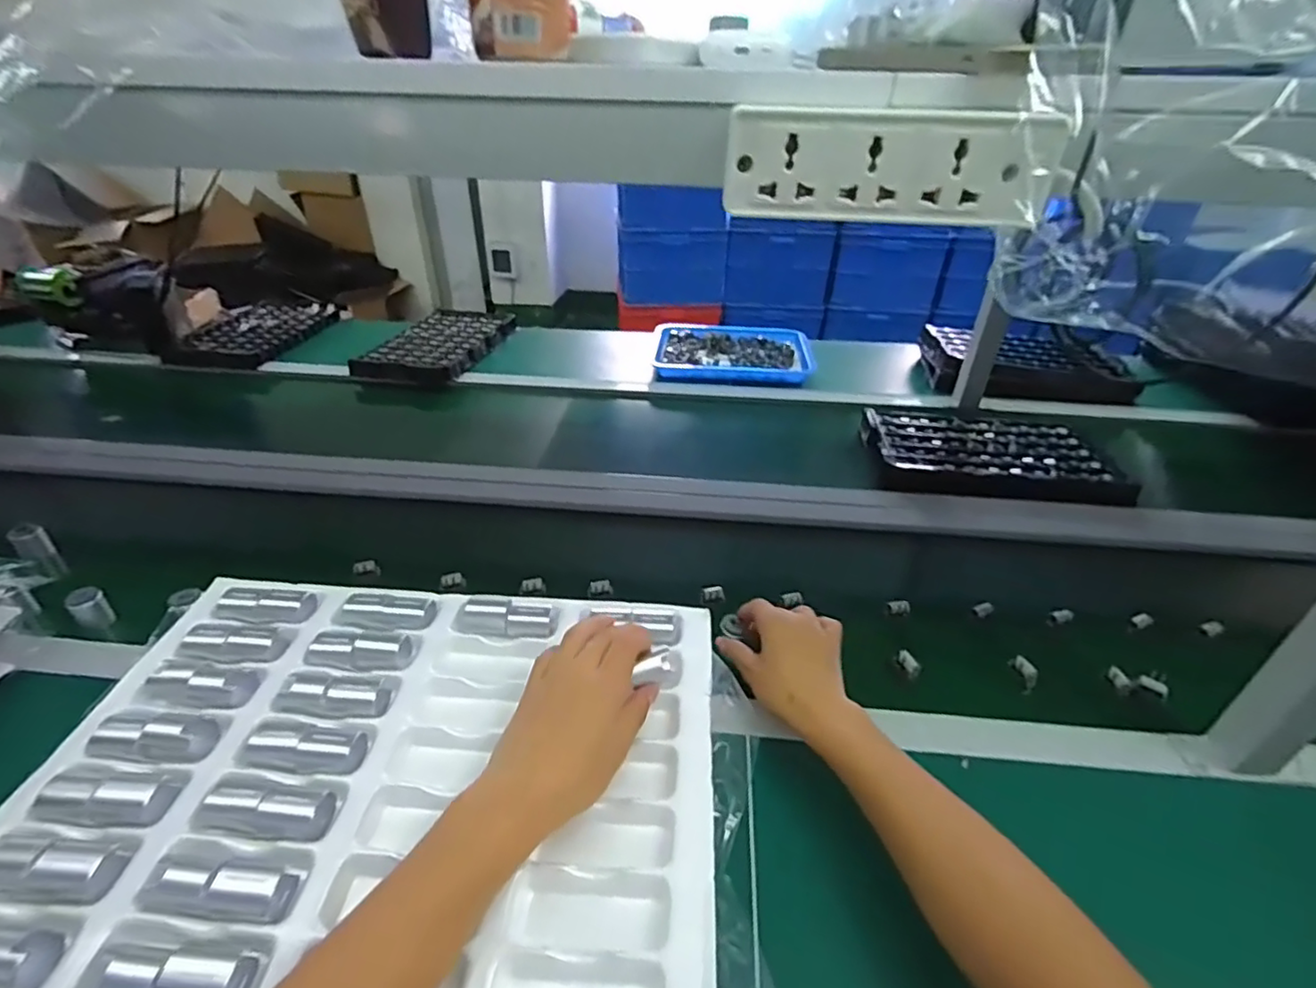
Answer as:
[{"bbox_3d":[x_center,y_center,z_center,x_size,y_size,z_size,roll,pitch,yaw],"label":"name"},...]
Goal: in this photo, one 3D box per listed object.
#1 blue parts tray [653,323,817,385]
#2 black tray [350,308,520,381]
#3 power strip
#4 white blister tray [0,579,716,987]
[{"bbox_3d":[0.158,-0.304,1.300,0.327,0.032,0.262,3,34,3],"label":"blue parts tray"},{"bbox_3d":[-0.469,-0.328,1.327,0.209,0.037,0.354,8,34,9],"label":"black tray"},{"bbox_3d":[0.117,-0.168,0.311,0.162,0.051,0.023,8,34,9],"label":"power strip"},{"bbox_3d":[-0.187,0.187,0.427,0.448,0.042,0.302,3,34,2],"label":"white blister tray"}]

